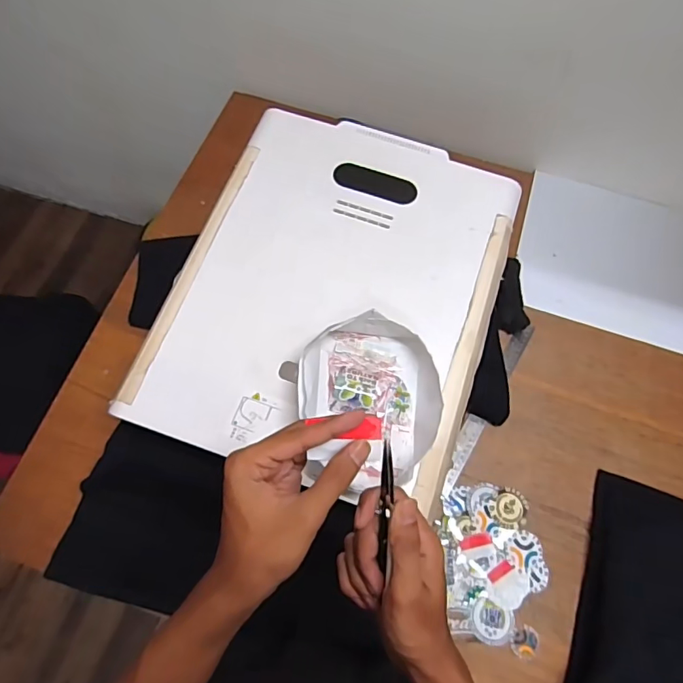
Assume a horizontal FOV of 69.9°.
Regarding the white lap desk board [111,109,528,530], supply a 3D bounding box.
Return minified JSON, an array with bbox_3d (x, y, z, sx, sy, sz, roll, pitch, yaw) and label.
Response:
[{"bbox_3d":[-0.004,-0.077,0.646,0.403,0.024,0.495,19,69,5],"label":"white lap desk board"}]

